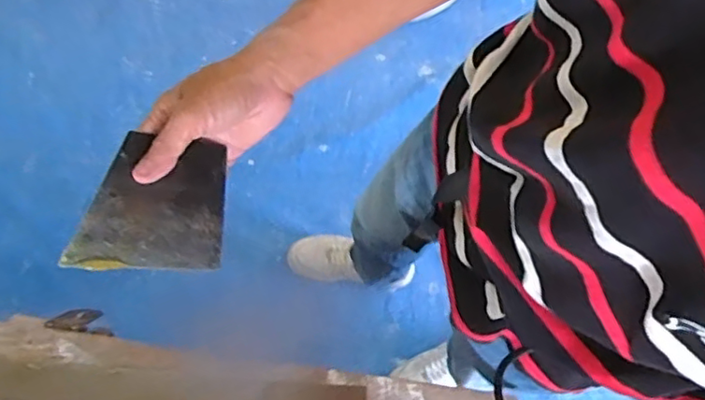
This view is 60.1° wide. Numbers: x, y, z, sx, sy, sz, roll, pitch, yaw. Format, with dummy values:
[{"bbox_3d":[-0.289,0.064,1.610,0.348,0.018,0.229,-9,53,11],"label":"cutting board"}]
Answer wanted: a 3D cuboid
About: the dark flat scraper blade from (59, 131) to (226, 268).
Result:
[{"bbox_3d":[-0.146,0.002,0.446,0.106,0.004,0.095,5,84,-30],"label":"dark flat scraper blade"}]

